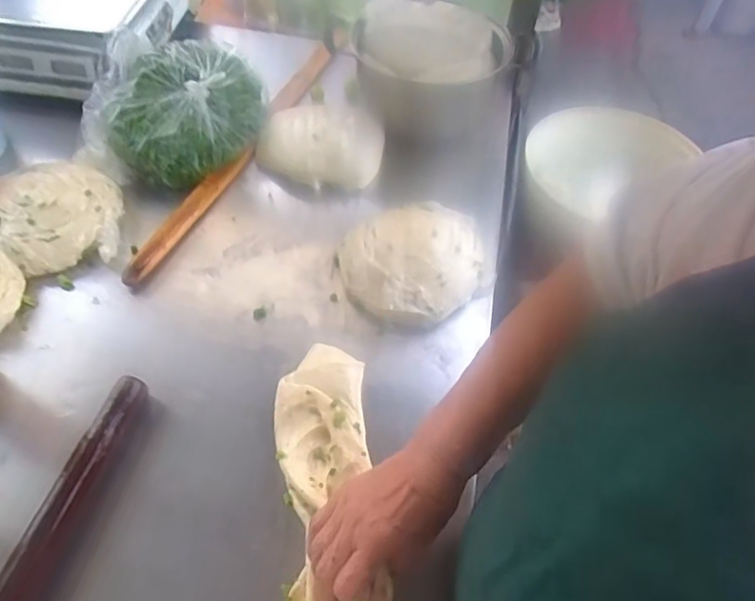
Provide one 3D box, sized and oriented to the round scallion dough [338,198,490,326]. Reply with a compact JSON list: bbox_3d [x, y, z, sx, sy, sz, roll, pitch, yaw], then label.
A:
[{"bbox_3d":[0.050,-0.047,0.657,0.175,0.052,0.149,-20,57,-16],"label":"round scallion dough"}]

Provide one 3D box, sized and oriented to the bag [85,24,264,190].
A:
[{"bbox_3d":[-0.281,-0.270,0.786,0.222,0.106,0.232,4,53,1],"label":"bag"}]

